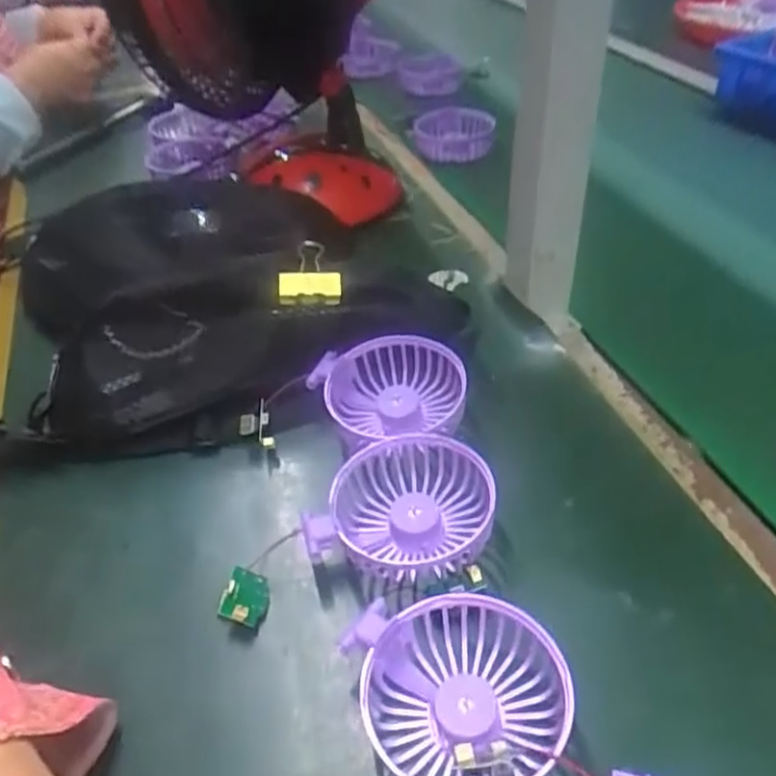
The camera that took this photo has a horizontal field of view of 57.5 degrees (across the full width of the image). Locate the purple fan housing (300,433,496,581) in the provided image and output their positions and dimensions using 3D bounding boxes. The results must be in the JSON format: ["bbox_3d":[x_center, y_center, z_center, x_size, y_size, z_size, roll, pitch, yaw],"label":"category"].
[{"bbox_3d":[0.010,0.067,0.398,0.097,0.035,0.084,5,43,13],"label":"purple fan housing"}]

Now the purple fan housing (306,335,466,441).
[{"bbox_3d":[0.007,0.008,0.462,0.090,0.040,0.097,-21,44,-17],"label":"purple fan housing"}]

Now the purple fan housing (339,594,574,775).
[{"bbox_3d":[0.032,0.136,0.318,0.096,0.036,0.083,-5,41,1],"label":"purple fan housing"}]

